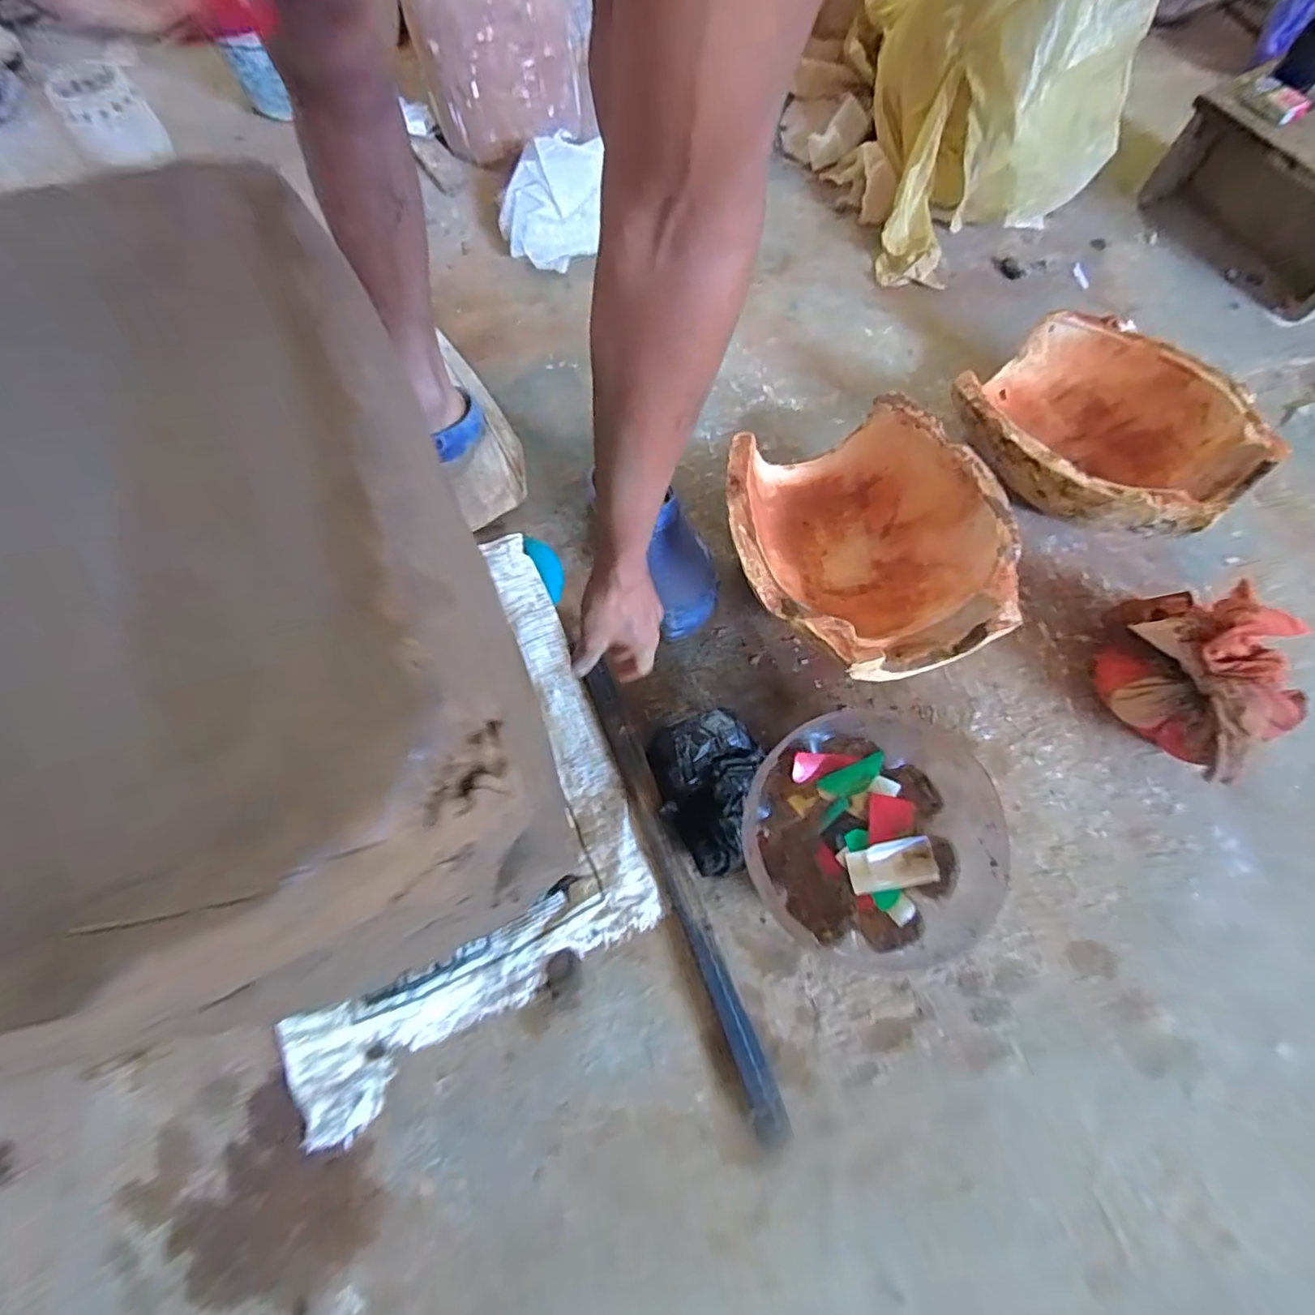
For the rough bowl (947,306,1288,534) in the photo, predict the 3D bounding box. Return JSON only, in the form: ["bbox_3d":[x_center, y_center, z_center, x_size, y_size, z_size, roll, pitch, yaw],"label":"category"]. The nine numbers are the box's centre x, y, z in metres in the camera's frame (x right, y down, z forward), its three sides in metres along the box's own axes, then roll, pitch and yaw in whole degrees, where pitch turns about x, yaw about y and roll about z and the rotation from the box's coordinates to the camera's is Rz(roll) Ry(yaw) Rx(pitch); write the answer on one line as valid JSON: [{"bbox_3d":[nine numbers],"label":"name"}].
[{"bbox_3d":[0.579,-0.292,0.799,0.303,0.136,0.331,-1,69,2],"label":"rough bowl"}]

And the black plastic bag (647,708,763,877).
[{"bbox_3d":[0.061,0.148,0.654,0.110,0.075,0.157,-17,69,-5],"label":"black plastic bag"}]

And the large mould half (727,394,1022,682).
[{"bbox_3d":[0.244,-0.131,0.743,0.304,0.149,0.337,-16,69,-4],"label":"large mould half"}]

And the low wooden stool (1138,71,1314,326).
[{"bbox_3d":[1.004,-0.737,0.946,0.192,0.157,0.388,-32,71,-10],"label":"low wooden stool"}]

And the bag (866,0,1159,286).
[{"bbox_3d":[0.514,-0.895,0.906,0.384,0.386,0.301,-24,70,-7],"label":"bag"}]

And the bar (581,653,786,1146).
[{"bbox_3d":[0.017,0.237,0.656,0.033,0.038,0.497,-21,69,-6],"label":"bar"}]

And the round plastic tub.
[{"bbox_3d":[0.220,0.191,0.638,0.239,0.108,0.248,-1,69,2],"label":"round plastic tub"}]

